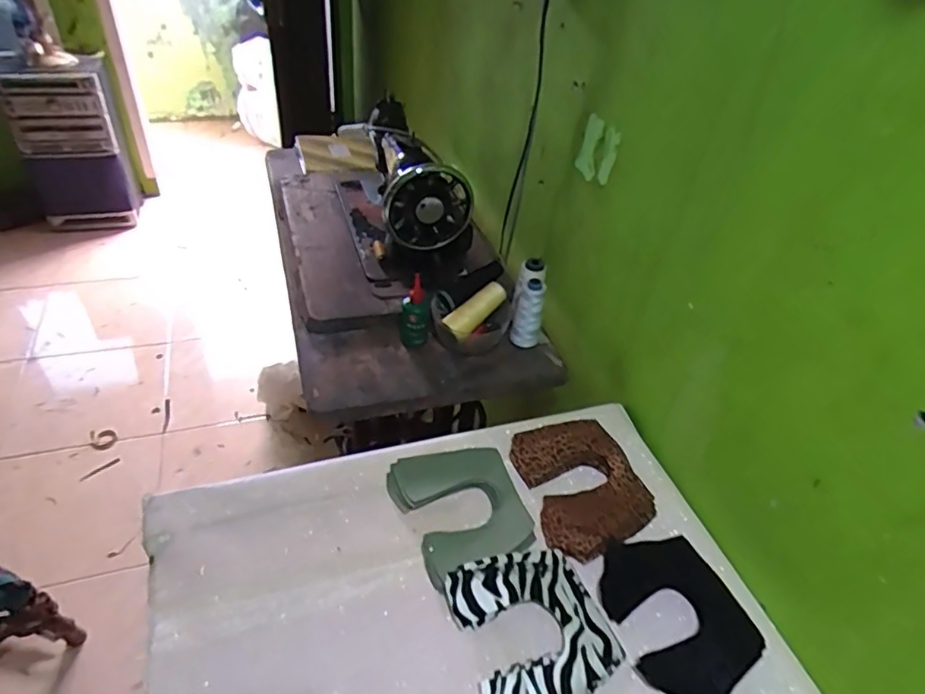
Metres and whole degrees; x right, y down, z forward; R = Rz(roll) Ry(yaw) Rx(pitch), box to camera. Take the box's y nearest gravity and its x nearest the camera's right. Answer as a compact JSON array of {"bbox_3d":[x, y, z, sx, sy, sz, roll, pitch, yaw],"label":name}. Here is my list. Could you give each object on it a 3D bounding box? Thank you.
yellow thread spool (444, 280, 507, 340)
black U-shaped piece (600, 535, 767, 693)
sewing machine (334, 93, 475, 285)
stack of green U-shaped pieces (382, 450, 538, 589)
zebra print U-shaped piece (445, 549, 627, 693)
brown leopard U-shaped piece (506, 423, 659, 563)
[{"bbox_3d":[0.022,-0.055,0.880,0.039,0.034,0.116,35,64,31],"label":"yellow thread spool"},{"bbox_3d":[0.219,0.271,0.592,0.121,0.018,0.161,-12,44,-21],"label":"black U-shaped piece"},{"bbox_3d":[-0.121,-0.295,1.021,0.163,0.194,0.376,-10,44,-19],"label":"sewing machine"},{"bbox_3d":[0.000,0.183,0.663,0.140,0.020,0.150,-11,44,-20],"label":"stack of green U-shaped pieces"},{"bbox_3d":[0.073,0.277,0.566,0.145,0.018,0.156,-9,43,-19],"label":"zebra print U-shaped piece"},{"bbox_3d":[0.141,0.167,0.705,0.141,0.016,0.167,-21,54,-19],"label":"brown leopard U-shaped piece"}]

